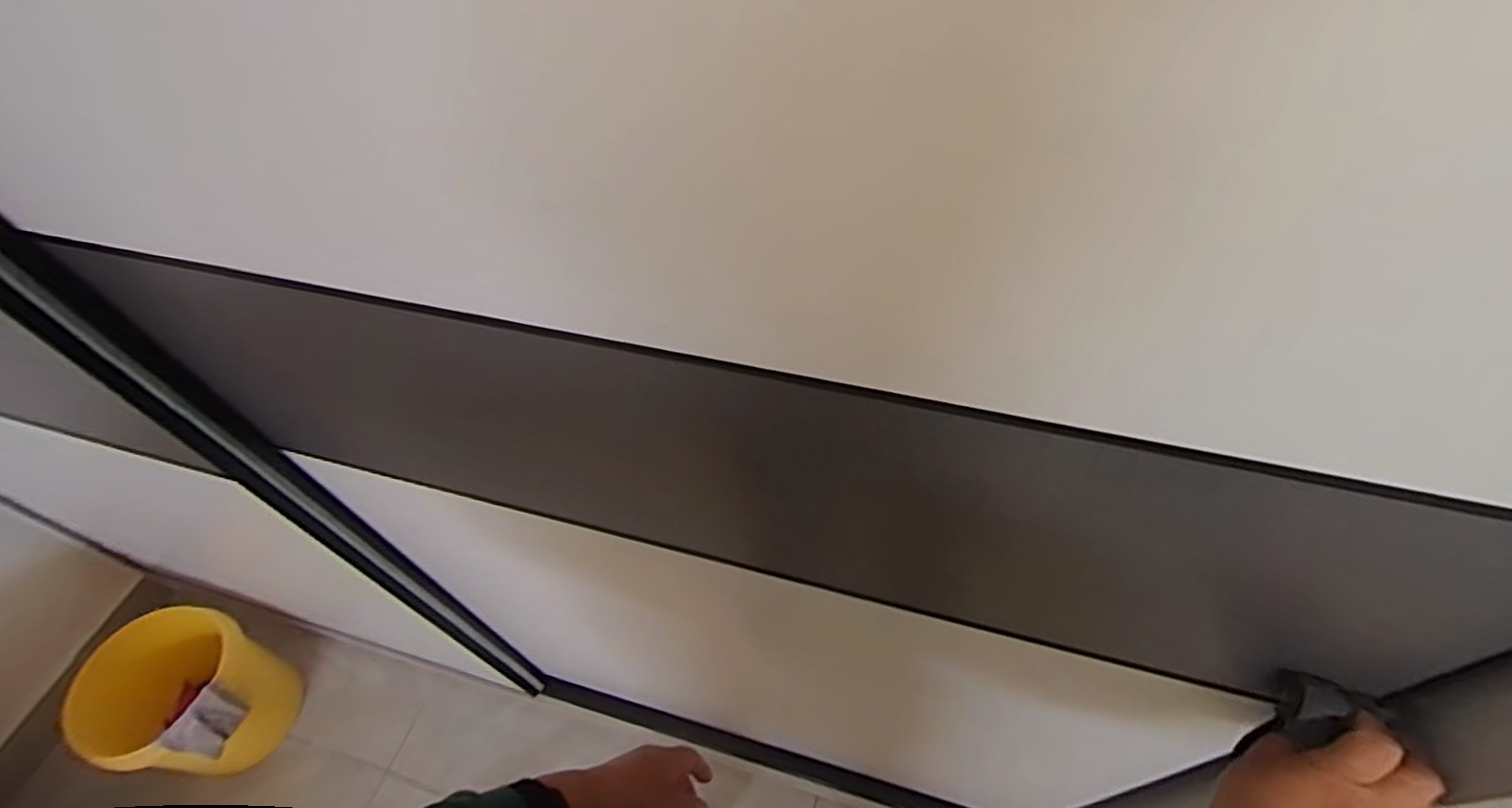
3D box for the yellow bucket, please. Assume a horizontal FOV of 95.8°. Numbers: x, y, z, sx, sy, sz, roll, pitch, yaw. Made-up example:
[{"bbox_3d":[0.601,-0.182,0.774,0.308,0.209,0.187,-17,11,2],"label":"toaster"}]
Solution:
[{"bbox_3d":[-0.959,0.487,1.160,0.229,0.258,0.222,-3,55,4],"label":"yellow bucket"}]

